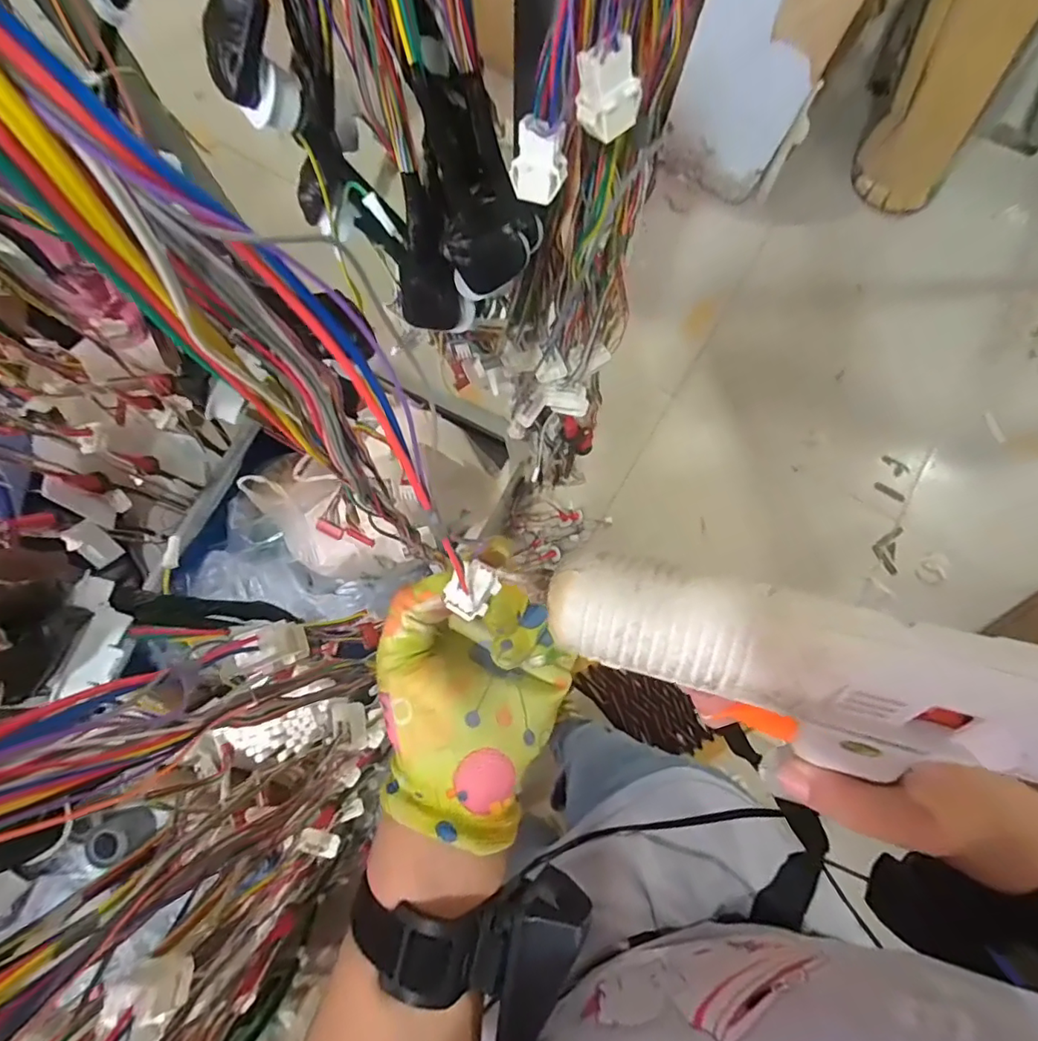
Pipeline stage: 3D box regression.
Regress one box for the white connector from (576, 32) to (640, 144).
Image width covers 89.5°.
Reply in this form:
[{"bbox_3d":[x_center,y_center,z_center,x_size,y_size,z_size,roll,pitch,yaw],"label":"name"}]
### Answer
[{"bbox_3d":[0.038,-0.185,0.225,0.026,0.032,0.017,-22,50,0],"label":"white connector"}]

